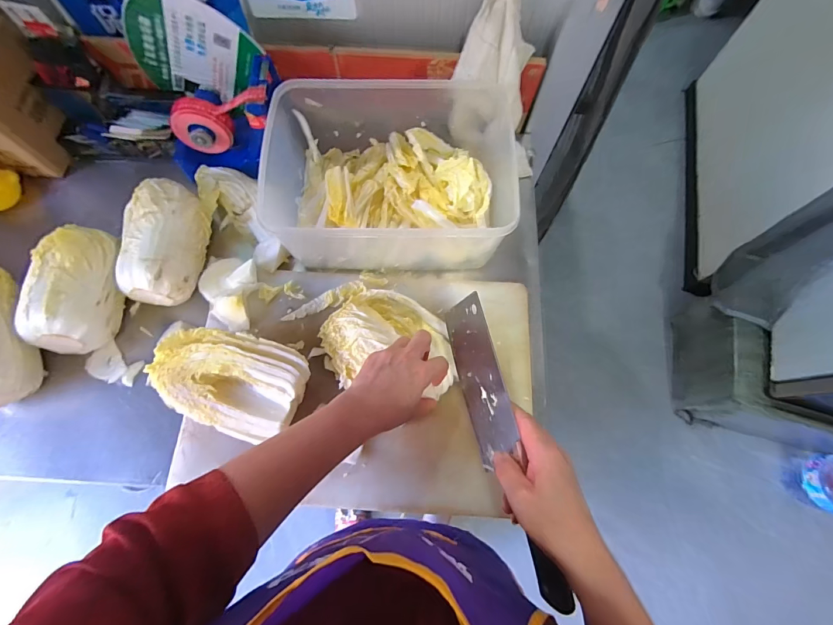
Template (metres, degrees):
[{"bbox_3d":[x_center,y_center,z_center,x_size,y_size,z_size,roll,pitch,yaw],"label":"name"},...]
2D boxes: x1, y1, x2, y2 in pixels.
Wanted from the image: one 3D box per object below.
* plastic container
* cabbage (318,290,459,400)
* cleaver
[{"bbox_3d":[-0.033,-0.205,0.553,0.320,0.118,0.266,-1,71,-1],"label":"plastic container"},{"bbox_3d":[-0.032,0.037,0.500,0.183,0.054,0.140,6,71,1],"label":"cabbage"},{"bbox_3d":[0.082,0.125,0.381,0.028,0.082,0.281,-14,72,-6],"label":"cleaver"}]

